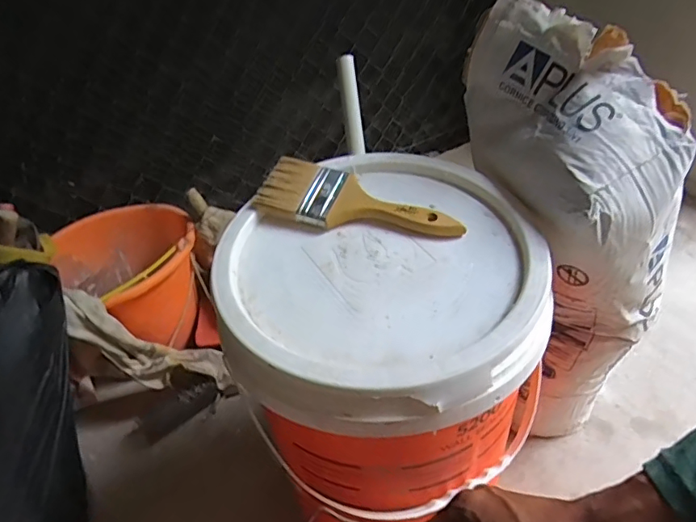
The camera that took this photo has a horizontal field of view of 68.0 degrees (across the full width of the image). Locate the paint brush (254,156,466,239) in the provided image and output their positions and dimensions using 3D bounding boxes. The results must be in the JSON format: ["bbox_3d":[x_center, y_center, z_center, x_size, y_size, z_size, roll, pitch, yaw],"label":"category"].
[{"bbox_3d":[0.010,-0.056,0.516,0.203,0.016,0.074,17,60,14],"label":"paint brush"}]

